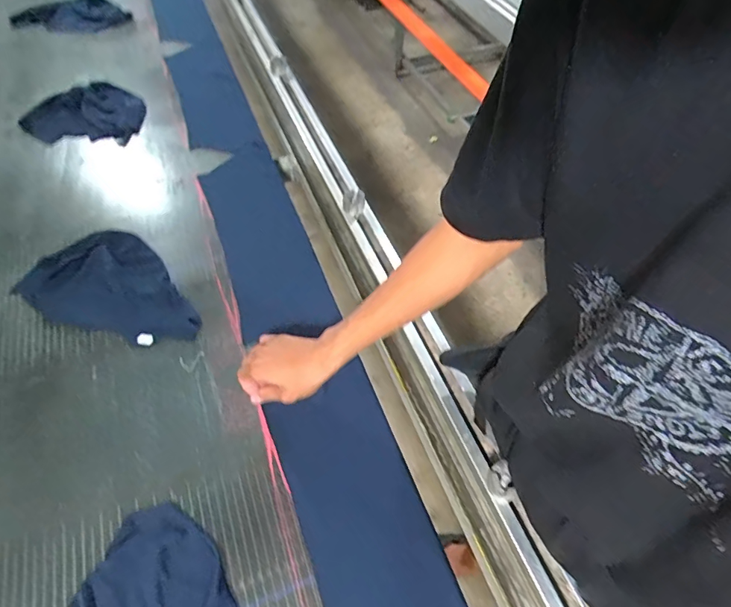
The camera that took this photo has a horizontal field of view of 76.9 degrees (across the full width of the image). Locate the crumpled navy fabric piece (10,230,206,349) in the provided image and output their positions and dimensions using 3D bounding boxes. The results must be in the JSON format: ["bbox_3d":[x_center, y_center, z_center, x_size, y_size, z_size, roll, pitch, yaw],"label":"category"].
[{"bbox_3d":[-0.396,-0.013,0.702,0.185,0.024,0.252,-33,62,-21],"label":"crumpled navy fabric piece"}]

